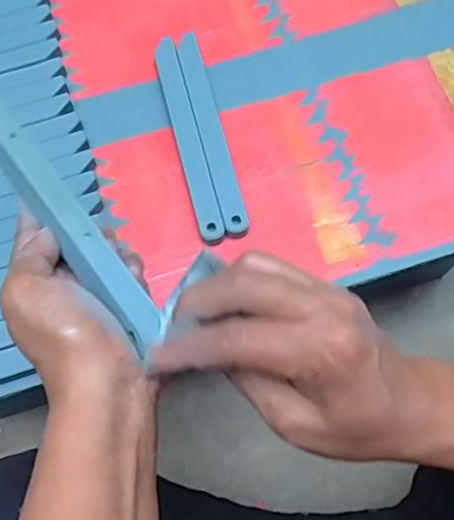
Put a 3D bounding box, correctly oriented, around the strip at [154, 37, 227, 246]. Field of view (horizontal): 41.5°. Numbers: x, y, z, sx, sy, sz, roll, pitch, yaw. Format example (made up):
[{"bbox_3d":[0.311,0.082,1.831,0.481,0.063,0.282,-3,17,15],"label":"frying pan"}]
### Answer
[{"bbox_3d":[-0.034,-0.105,0.508,0.022,0.013,0.196,-14,72,-4],"label":"strip"}]

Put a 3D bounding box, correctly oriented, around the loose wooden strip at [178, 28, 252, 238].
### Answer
[{"bbox_3d":[-0.014,-0.110,0.511,0.022,0.015,0.196,-13,72,-4],"label":"loose wooden strip"}]

